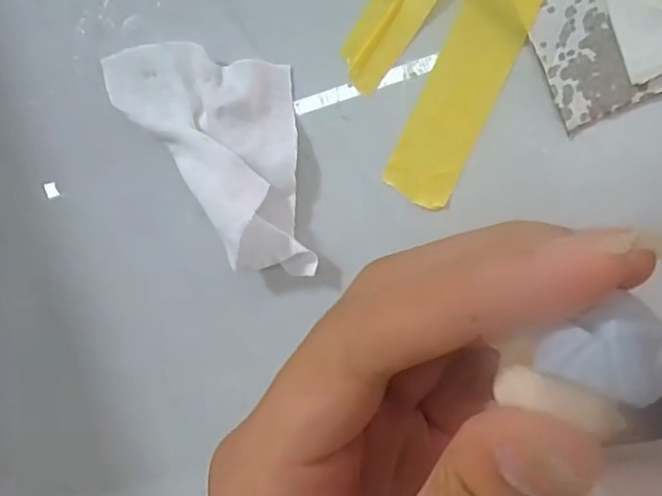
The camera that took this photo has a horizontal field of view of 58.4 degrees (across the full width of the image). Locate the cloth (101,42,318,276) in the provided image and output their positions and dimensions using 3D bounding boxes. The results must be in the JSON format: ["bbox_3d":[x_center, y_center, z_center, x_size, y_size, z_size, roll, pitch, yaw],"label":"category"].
[{"bbox_3d":[-0.027,-0.032,0.161,0.040,0.017,0.081,-40,87,7],"label":"cloth"}]

